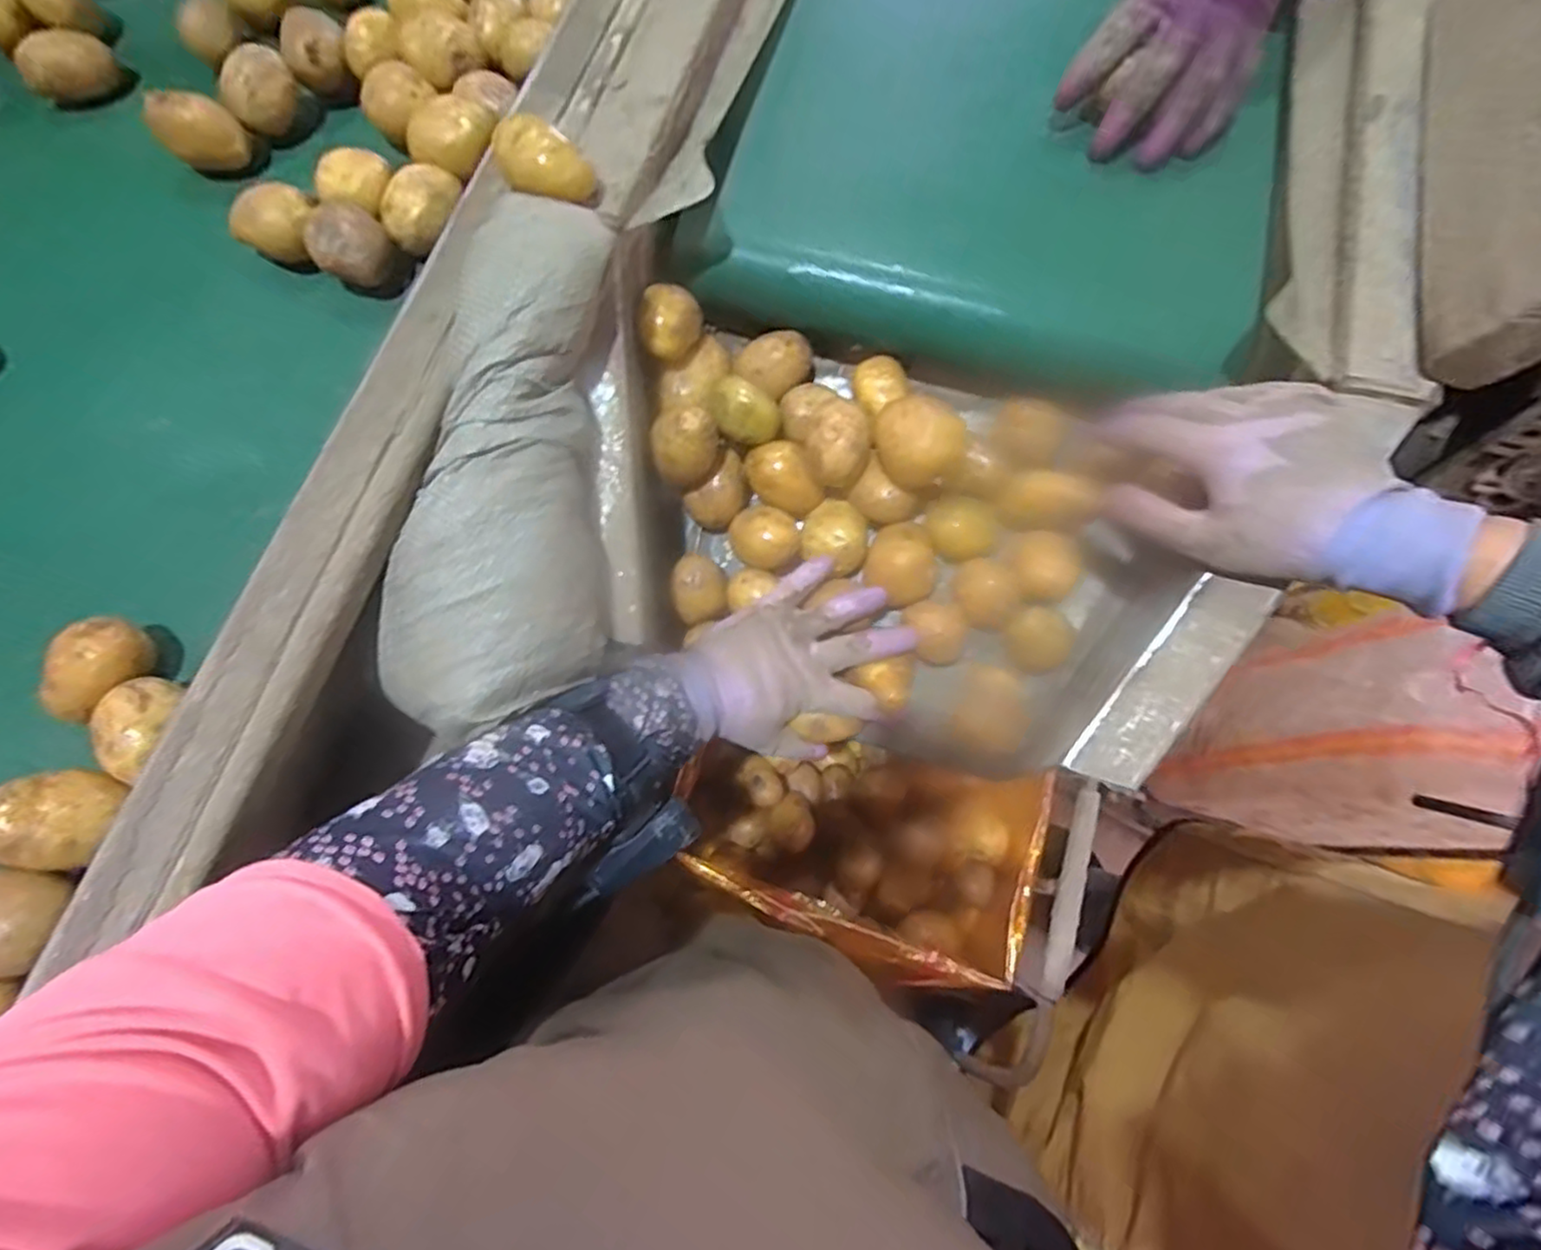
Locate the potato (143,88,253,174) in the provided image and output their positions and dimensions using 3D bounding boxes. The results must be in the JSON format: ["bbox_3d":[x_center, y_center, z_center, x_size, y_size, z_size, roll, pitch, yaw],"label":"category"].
[{"bbox_3d":[-0.397,-0.342,0.475,0.050,0.033,0.045,39,80,11],"label":"potato"}]

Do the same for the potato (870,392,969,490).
[{"bbox_3d":[0.097,-0.119,0.452,0.055,0.042,0.060,2,76,2],"label":"potato"}]

